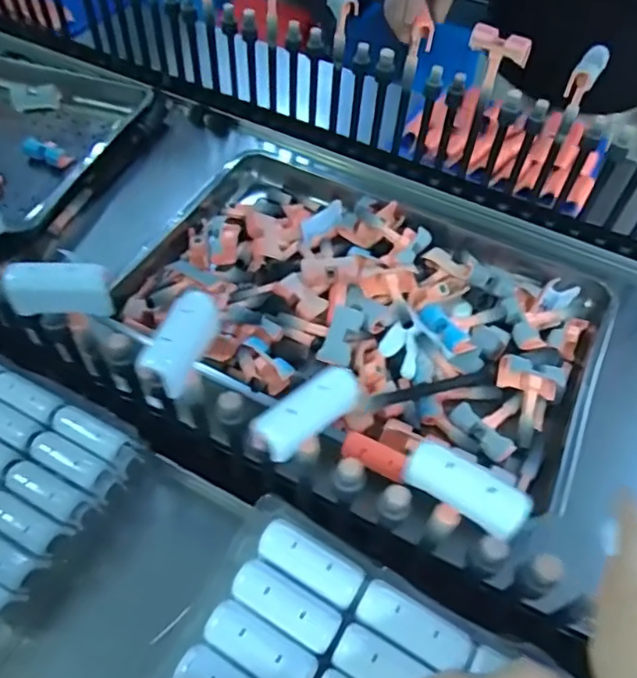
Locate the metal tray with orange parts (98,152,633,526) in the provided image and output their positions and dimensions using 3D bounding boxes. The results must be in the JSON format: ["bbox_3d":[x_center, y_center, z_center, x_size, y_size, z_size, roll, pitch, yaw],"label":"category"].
[{"bbox_3d":[0.068,-0.053,0.758,0.574,0.053,0.380,24,55,14],"label":"metal tray with orange parts"}]

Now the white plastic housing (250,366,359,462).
[{"bbox_3d":[-0.008,0.049,0.402,0.075,0.021,0.033,-37,95,-16],"label":"white plastic housing"}]

